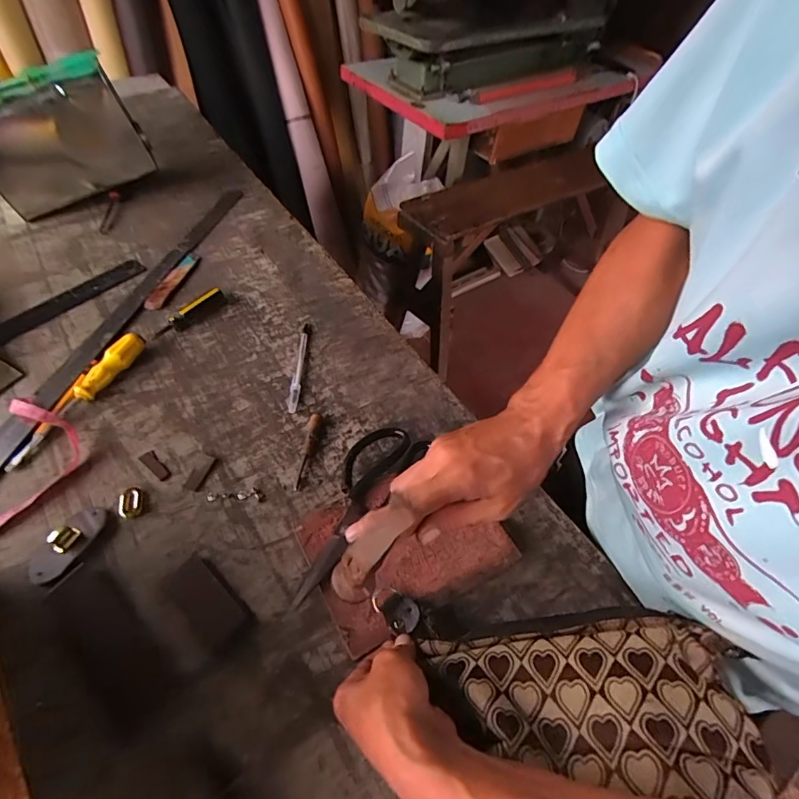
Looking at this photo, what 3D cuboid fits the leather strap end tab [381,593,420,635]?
[{"bbox_3d":[0.002,0.184,0.405,0.029,0.004,0.032,-19,55,-17],"label":"leather strap end tab"}]

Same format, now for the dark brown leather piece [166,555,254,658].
[{"bbox_3d":[-0.176,0.185,0.427,0.091,0.007,0.043,37,59,24],"label":"dark brown leather piece"}]

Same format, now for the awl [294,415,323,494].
[{"bbox_3d":[-0.101,0.056,0.525,0.018,0.014,0.091,4,52,1],"label":"awl"}]

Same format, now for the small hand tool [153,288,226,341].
[{"bbox_3d":[-0.288,-0.117,0.640,0.023,0.020,0.107,30,57,19],"label":"small hand tool"}]

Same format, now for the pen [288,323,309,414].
[{"bbox_3d":[-0.130,-0.046,0.605,0.013,0.009,0.146,0,52,-3],"label":"pen"}]

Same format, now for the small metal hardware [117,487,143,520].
[{"bbox_3d":[-0.277,0.105,0.481,0.023,0.007,0.033,-15,54,-14],"label":"small metal hardware"}]

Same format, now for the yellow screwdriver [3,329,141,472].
[{"bbox_3d":[-0.372,-0.004,0.545,0.023,0.029,0.197,19,54,12],"label":"yellow screwdriver"}]

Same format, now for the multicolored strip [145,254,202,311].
[{"bbox_3d":[-0.339,-0.179,0.699,0.029,0.007,0.122,15,53,9],"label":"multicolored strip"}]

